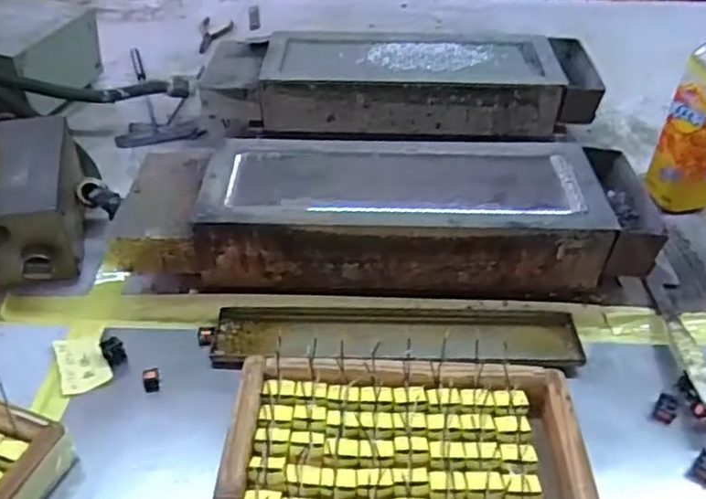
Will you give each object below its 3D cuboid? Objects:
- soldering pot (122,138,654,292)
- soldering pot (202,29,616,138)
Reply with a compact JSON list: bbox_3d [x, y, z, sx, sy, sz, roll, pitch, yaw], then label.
[{"bbox_3d":[0.031,-0.027,0.579,0.455,0.100,0.144,1,42,-2],"label":"soldering pot"},{"bbox_3d":[0.056,-0.195,0.779,0.453,0.097,0.143,2,43,0],"label":"soldering pot"}]

